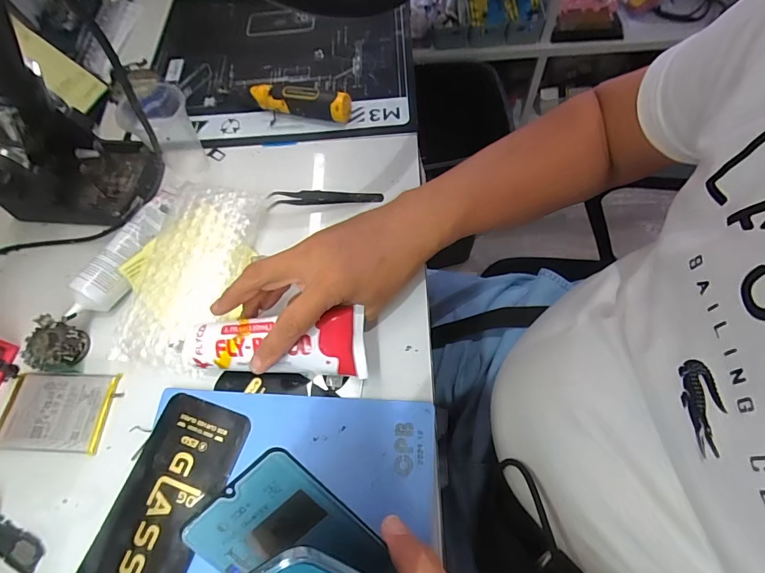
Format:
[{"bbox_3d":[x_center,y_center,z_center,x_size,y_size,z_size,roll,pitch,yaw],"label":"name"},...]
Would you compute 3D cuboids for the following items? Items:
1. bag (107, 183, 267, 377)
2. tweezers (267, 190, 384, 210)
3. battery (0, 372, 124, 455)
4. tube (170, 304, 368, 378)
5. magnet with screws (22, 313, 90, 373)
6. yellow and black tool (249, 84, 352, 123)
[{"bbox_3d":[-0.178,-0.012,0.378,0.103,0.031,0.175,3,64,5],"label":"bag"},{"bbox_3d":[-0.058,-0.091,0.414,0.114,0.016,0.011,-2,64,3],"label":"tweezers"},{"bbox_3d":[-0.276,0.104,0.343,0.094,0.004,0.063,2,64,4],"label":"battery"},{"bbox_3d":[-0.091,0.044,0.322,0.154,0.025,0.045,-1,64,4],"label":"tube"},{"bbox_3d":[-0.285,0.052,0.355,0.043,0.027,0.042,17,66,11],"label":"magnet with screws"},{"bbox_3d":[-0.093,-0.206,0.459,0.118,0.035,0.020,16,66,11],"label":"yellow and black tool"}]

